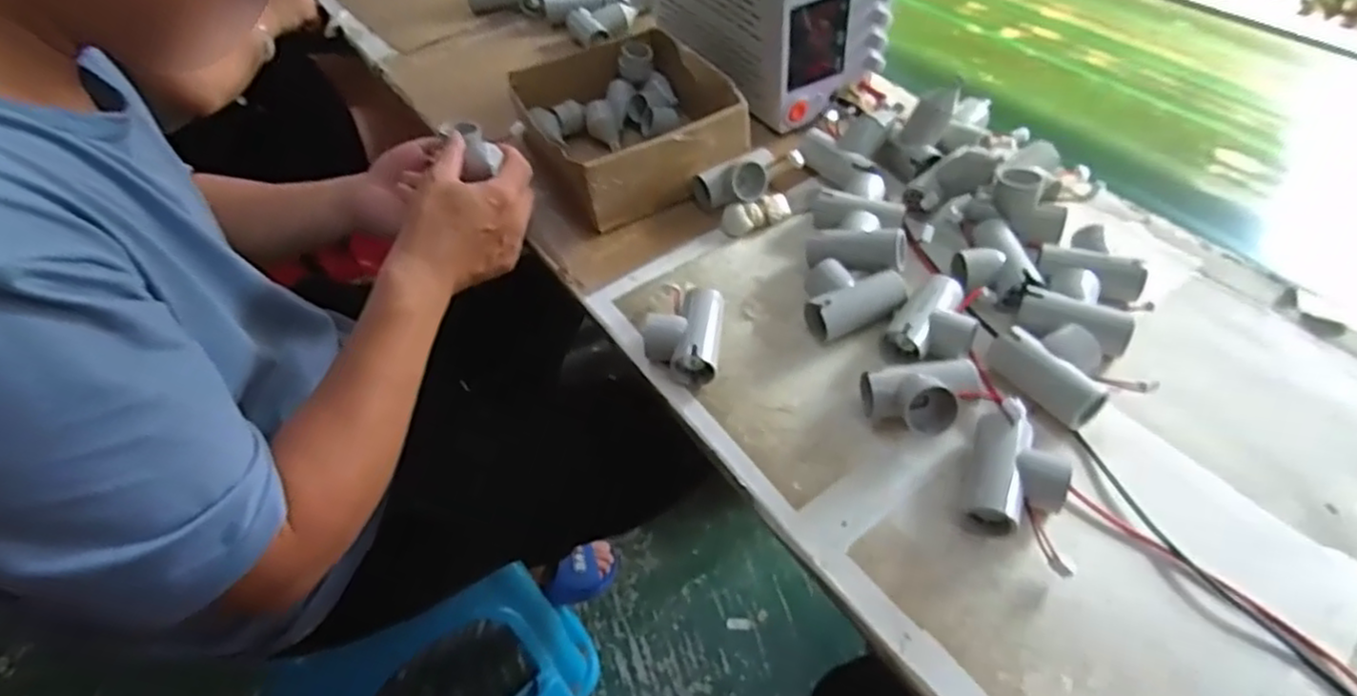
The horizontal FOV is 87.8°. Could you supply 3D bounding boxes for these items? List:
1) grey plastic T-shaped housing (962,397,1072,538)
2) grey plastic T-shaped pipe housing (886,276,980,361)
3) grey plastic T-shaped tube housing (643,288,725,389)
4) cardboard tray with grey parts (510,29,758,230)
[{"bbox_3d":[0.207,0.076,0.435,0.054,0.037,0.083,13,51,16],"label":"grey plastic T-shaped housing"},{"bbox_3d":[0.195,-0.022,0.519,0.053,0.024,0.075,29,57,26],"label":"grey plastic T-shaped pipe housing"},{"bbox_3d":[0.005,-0.011,0.543,0.056,0.034,0.076,3,49,7],"label":"grey plastic T-shaped tube housing"},{"bbox_3d":[-0.051,-0.224,0.705,0.184,0.070,0.212,-23,51,-14],"label":"cardboard tray with grey parts"}]

